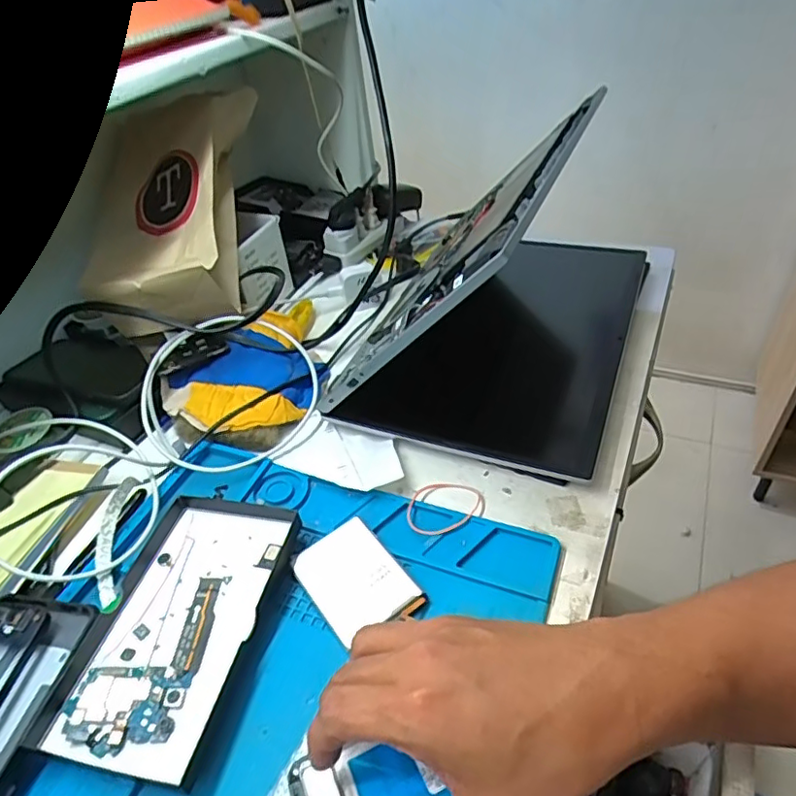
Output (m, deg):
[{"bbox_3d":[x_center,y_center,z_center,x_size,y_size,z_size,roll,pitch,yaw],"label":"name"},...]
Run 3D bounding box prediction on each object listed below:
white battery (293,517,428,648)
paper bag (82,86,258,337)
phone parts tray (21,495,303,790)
[{"bbox_3d":[-0.029,0.124,0.391,0.061,0.007,0.085,-30,46,-24],"label":"white battery"},{"bbox_3d":[-0.223,-0.201,0.587,0.151,0.081,0.263,2,73,6],"label":"paper bag"},{"bbox_3d":[-0.144,0.144,0.376,0.107,0.016,0.177,4,43,13],"label":"phone parts tray"}]

